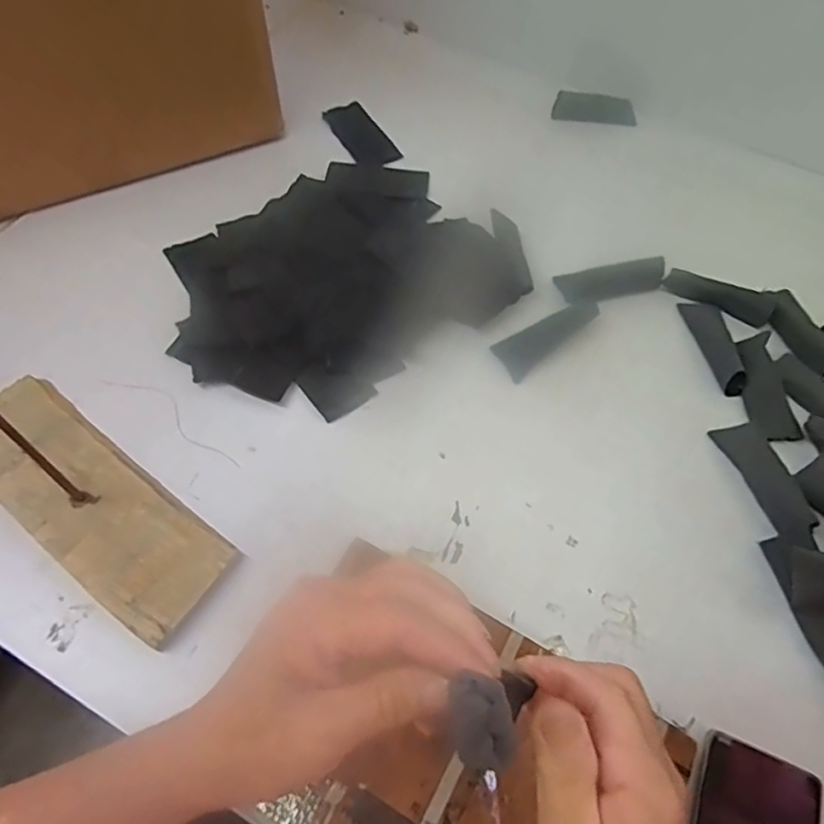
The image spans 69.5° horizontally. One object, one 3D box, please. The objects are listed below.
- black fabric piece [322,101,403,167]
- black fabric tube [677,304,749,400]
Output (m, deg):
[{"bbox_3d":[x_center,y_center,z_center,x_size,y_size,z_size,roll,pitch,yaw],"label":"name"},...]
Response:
[{"bbox_3d":[-0.062,-0.336,0.725,0.054,0.008,0.118,-25,63,-16],"label":"black fabric piece"},{"bbox_3d":[0.291,-0.067,0.564,0.037,0.018,0.104,-2,59,-3],"label":"black fabric tube"}]

